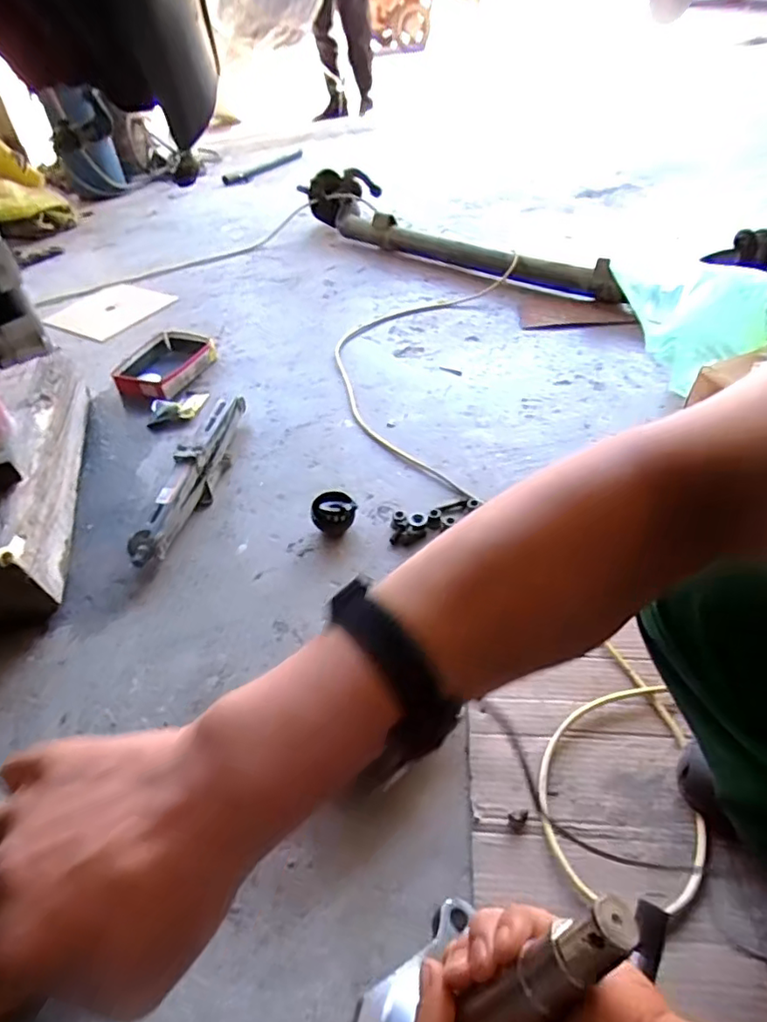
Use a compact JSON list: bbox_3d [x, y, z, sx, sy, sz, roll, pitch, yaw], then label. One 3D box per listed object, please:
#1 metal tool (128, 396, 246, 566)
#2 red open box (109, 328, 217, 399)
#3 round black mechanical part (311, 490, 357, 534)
[{"bbox_3d":[-0.328,-0.072,1.023,0.065,0.069,0.420,5,46,8],"label":"metal tool"},{"bbox_3d":[-0.495,-0.332,1.314,0.160,0.043,0.226,15,48,18],"label":"red open box"},{"bbox_3d":[-0.077,0.007,0.928,0.065,0.053,0.064,-3,45,3],"label":"round black mechanical part"}]

